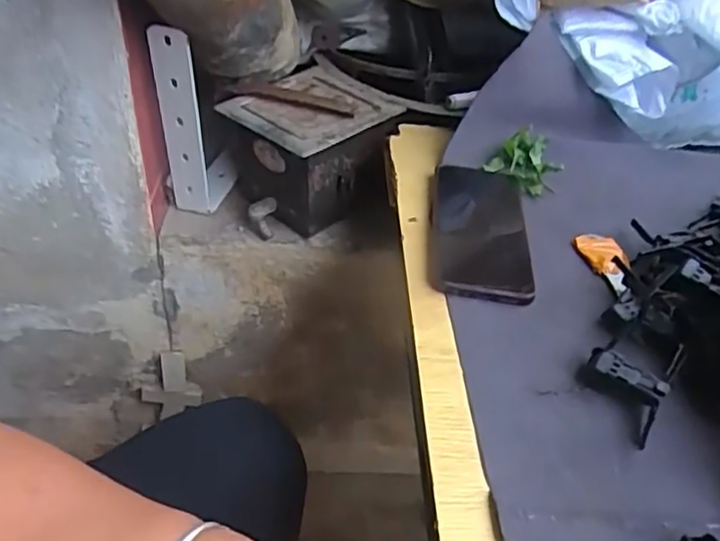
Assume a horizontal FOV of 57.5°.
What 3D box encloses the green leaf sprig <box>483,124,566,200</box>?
[{"bbox_3d":[0.157,-0.105,0.626,0.065,0.034,0.073,16,41,10],"label":"green leaf sprig"}]

